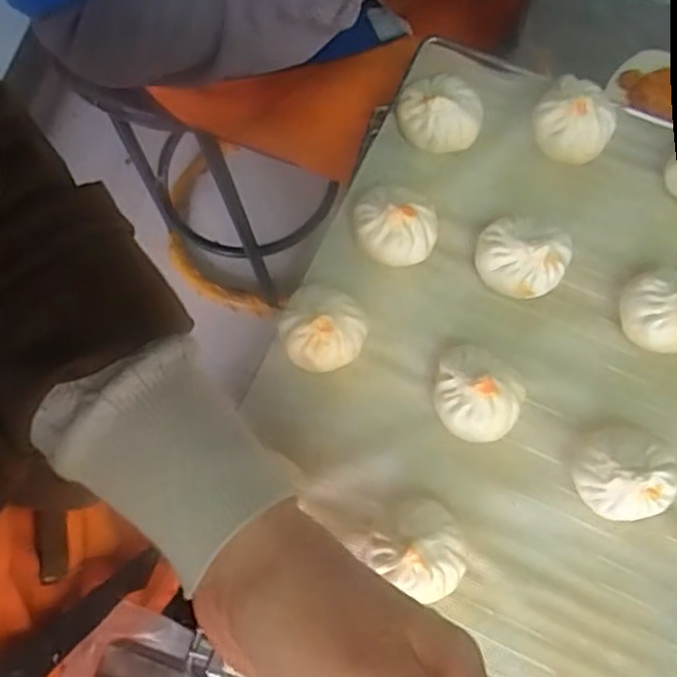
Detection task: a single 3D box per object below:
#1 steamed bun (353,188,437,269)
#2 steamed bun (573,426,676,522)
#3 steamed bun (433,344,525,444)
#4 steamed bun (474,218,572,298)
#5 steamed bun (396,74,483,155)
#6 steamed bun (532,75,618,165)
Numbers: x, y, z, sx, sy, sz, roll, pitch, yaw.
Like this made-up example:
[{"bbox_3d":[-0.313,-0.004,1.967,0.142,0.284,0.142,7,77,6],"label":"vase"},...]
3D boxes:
[{"bbox_3d":[0.036,-0.074,0.456,0.053,0.042,0.051,-12,74,-1],"label":"steamed bun"},{"bbox_3d":[0.162,0.077,0.403,0.051,0.043,0.050,-1,74,2],"label":"steamed bun"},{"bbox_3d":[0.083,0.033,0.422,0.050,0.044,0.053,-1,74,2],"label":"steamed bun"},{"bbox_3d":[0.114,-0.051,0.442,0.055,0.045,0.047,28,77,10],"label":"steamed bun"},{"bbox_3d":[0.069,-0.152,0.479,0.056,0.040,0.047,25,77,9],"label":"steamed bun"},{"bbox_3d":[0.155,-0.143,0.466,0.044,0.043,0.050,-43,77,-9],"label":"steamed bun"}]

